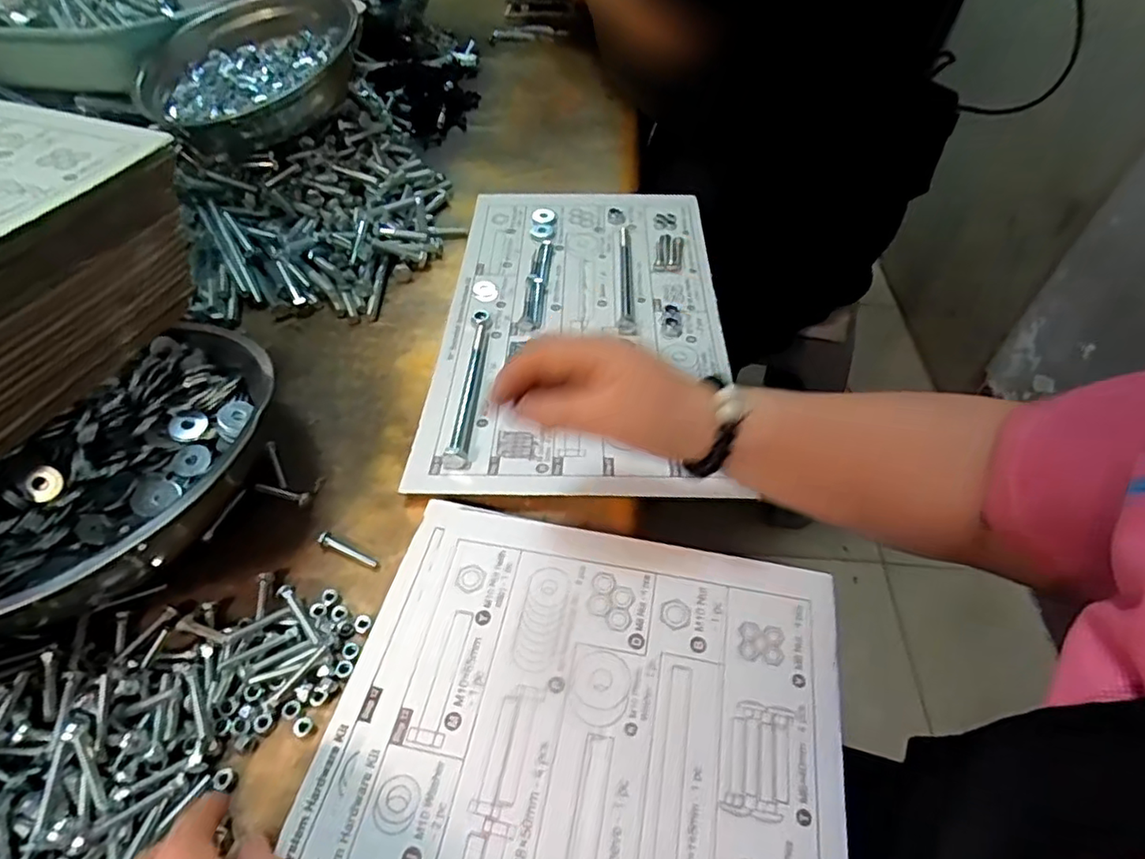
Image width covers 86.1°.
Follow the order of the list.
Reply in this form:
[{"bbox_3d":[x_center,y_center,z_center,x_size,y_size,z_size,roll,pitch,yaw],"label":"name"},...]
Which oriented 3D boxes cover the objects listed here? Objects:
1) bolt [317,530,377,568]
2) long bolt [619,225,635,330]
[{"bbox_3d":[-0.143,0.076,0.389,0.041,0.008,0.009,19,51,12],"label":"bolt"},{"bbox_3d":[0.051,-0.144,0.570,0.013,0.010,0.146,4,50,0],"label":"long bolt"}]

